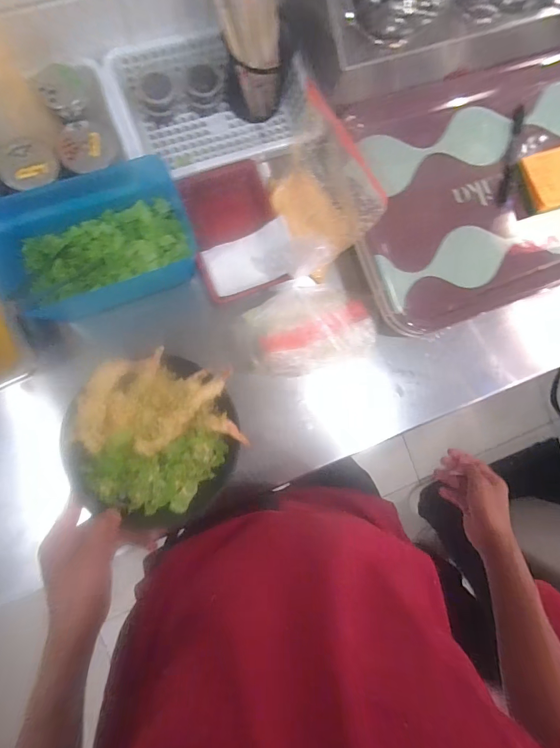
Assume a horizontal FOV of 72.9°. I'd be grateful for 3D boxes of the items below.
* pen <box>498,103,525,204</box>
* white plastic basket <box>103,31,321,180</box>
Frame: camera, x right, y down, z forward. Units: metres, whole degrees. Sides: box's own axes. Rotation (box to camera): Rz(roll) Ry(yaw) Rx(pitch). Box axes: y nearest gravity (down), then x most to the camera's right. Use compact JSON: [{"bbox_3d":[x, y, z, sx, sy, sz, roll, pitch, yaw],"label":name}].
[{"bbox_3d":[0.321,-0.305,0.530,0.015,0.014,0.140,15,87,-8],"label":"pen"},{"bbox_3d":[-0.089,-0.354,0.510,0.241,0.065,0.162,-20,92,-8],"label":"white plastic basket"}]

